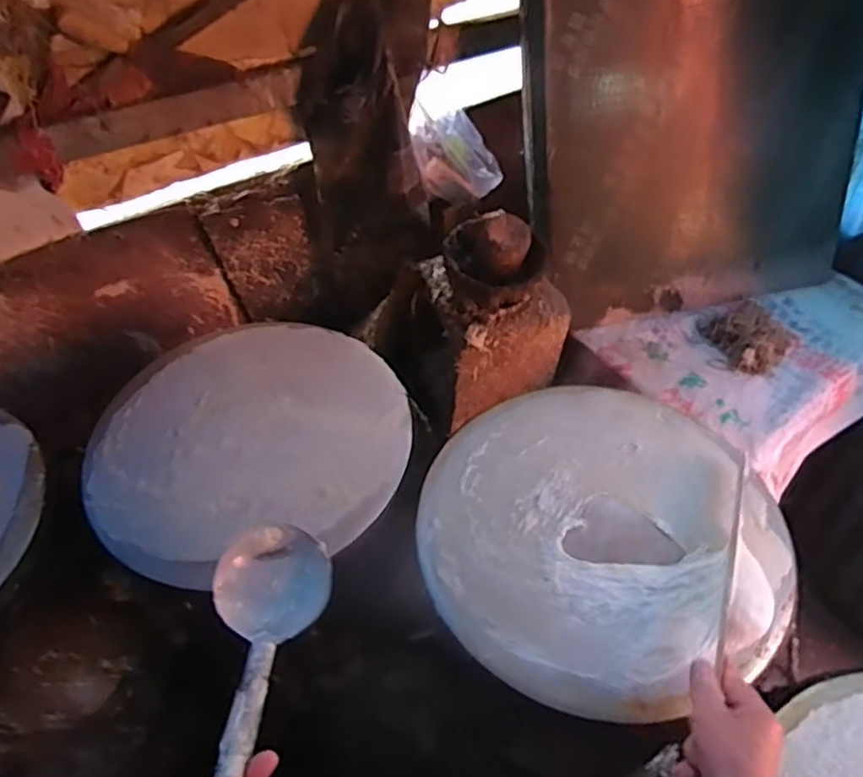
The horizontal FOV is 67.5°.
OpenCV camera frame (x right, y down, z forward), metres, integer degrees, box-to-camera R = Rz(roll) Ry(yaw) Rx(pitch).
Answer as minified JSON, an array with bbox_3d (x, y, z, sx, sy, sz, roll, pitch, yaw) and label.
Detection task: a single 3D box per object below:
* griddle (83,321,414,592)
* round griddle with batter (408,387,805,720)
[{"bbox_3d":[-0.216,0.045,0.770,0.359,0.024,0.344,-1,50,1],"label":"griddle"},{"bbox_3d":[0.175,0.134,0.677,0.356,0.039,0.358,-1,50,1],"label":"round griddle with batter"}]

